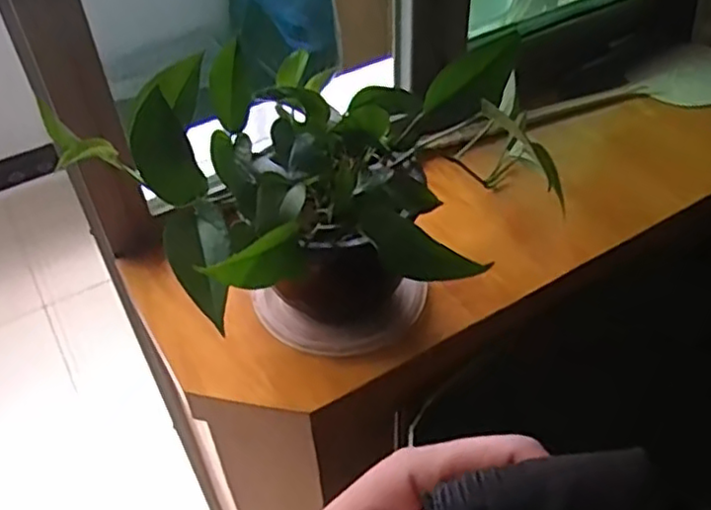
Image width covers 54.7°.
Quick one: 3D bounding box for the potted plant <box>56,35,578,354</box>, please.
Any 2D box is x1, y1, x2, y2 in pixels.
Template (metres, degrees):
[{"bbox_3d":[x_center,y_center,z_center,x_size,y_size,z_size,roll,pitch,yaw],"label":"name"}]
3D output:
[{"bbox_3d":[-0.013,-0.041,0.616,0.394,0.248,0.233,-23,49,-19],"label":"potted plant"}]

